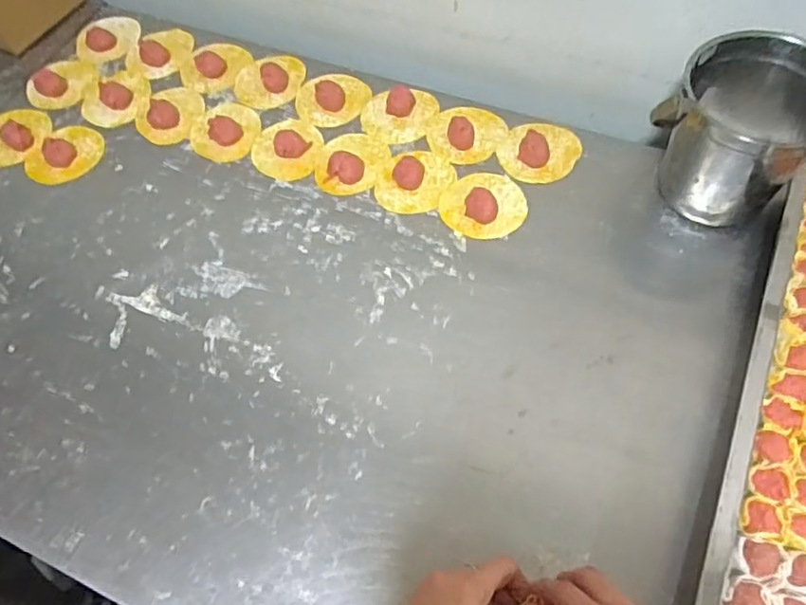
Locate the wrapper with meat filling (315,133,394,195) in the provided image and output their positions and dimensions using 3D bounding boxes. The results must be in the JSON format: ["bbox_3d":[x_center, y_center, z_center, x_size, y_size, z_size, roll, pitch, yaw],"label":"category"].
[{"bbox_3d":[-0.058,-0.159,0.665,0.074,0.020,0.087,29,68,17],"label":"wrapper with meat filling"}]

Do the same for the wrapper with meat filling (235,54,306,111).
[{"bbox_3d":[-0.161,-0.269,0.732,0.086,0.016,0.072,-16,63,-5],"label":"wrapper with meat filling"}]

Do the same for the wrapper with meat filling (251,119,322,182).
[{"bbox_3d":[-0.131,-0.177,0.684,0.077,0.012,0.086,10,64,8],"label":"wrapper with meat filling"}]

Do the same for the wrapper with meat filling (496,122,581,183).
[{"bbox_3d":[0.147,-0.169,0.652,0.082,0.023,0.079,-1,63,2],"label":"wrapper with meat filling"}]

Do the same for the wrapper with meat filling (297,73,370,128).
[{"bbox_3d":[-0.082,-0.245,0.712,0.086,0.017,0.069,-23,64,-9],"label":"wrapper with meat filling"}]

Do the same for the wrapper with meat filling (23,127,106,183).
[{"bbox_3d":[-0.393,-0.172,0.703,0.065,0.020,0.088,32,69,18],"label":"wrapper with meat filling"}]

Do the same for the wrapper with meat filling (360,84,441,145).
[{"bbox_3d":[-0.004,-0.216,0.694,0.087,0.020,0.074,2,63,4],"label":"wrapper with meat filling"}]

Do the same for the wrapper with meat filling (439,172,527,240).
[{"bbox_3d":[0.084,-0.106,0.627,0.085,0.017,0.084,-12,63,-3],"label":"wrapper with meat filling"}]

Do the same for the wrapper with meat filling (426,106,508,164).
[{"bbox_3d":[0.072,-0.195,0.675,0.080,0.026,0.085,-1,63,2],"label":"wrapper with meat filling"}]

